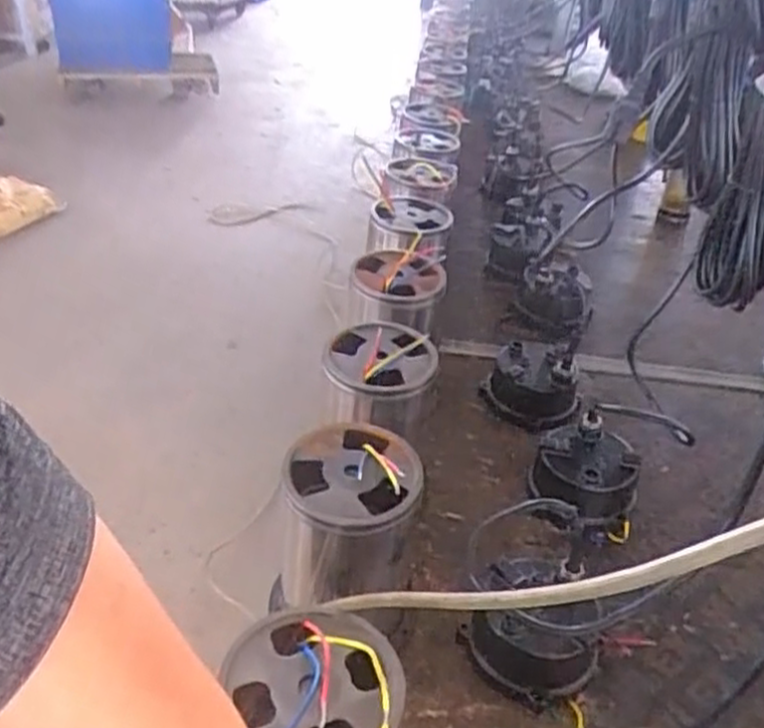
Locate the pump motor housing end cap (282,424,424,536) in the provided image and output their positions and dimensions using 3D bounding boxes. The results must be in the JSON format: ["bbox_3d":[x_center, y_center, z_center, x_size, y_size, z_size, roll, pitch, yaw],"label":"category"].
[{"bbox_3d":[-0.023,0.090,0.624,0.112,0.022,0.113,3,36,-2],"label":"pump motor housing end cap"}]

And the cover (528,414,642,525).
[{"bbox_3d":[0.237,0.130,0.869,0.119,0.079,0.106,20,38,19],"label":"cover"}]

